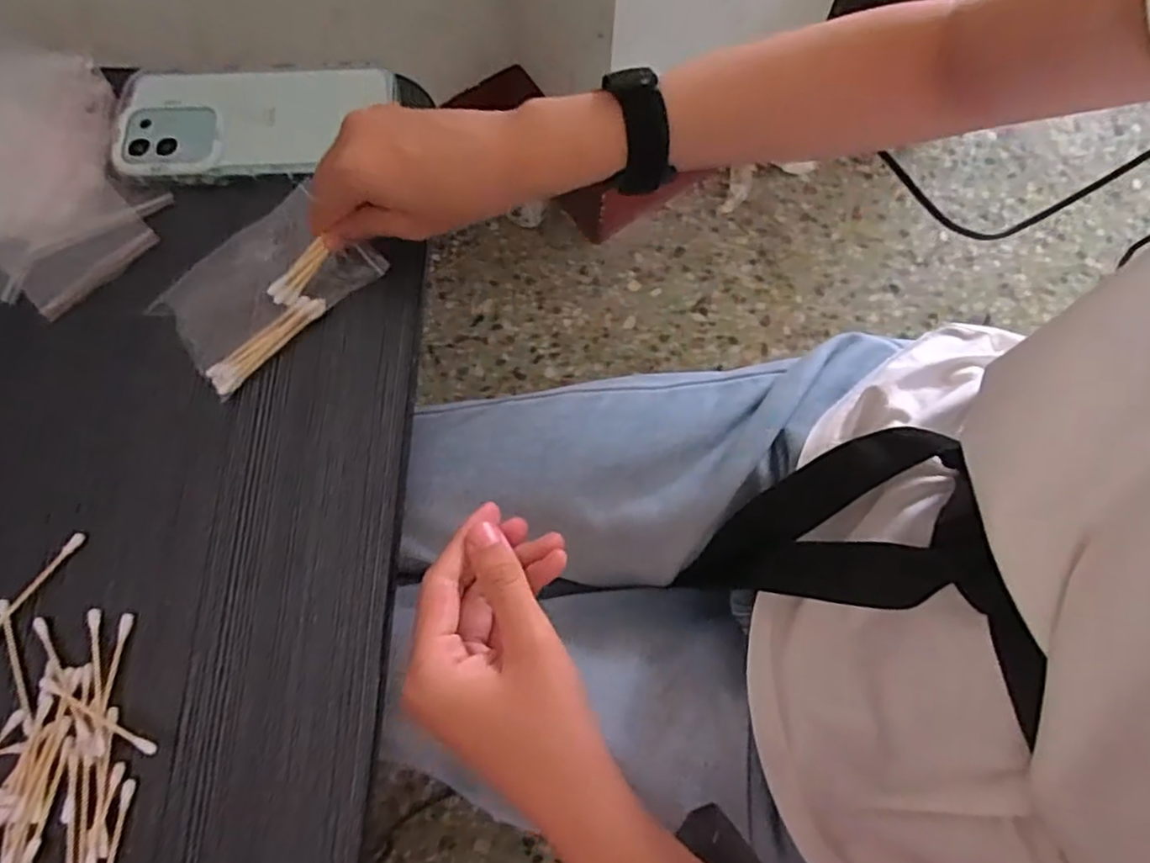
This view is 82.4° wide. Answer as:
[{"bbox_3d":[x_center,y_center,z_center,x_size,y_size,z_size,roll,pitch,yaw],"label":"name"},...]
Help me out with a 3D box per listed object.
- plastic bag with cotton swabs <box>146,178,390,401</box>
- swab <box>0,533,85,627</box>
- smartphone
[{"bbox_3d":[-0.178,-0.085,0.375,0.113,0.019,0.076,-42,79,-9],"label":"plastic bag with cotton swabs"},{"bbox_3d":[-0.280,0.081,0.337,0.007,0.006,0.069,35,79,9],"label":"swab"},{"bbox_3d":[-0.199,-0.190,0.399,0.162,0.007,0.076,0,76,1],"label":"smartphone"}]

